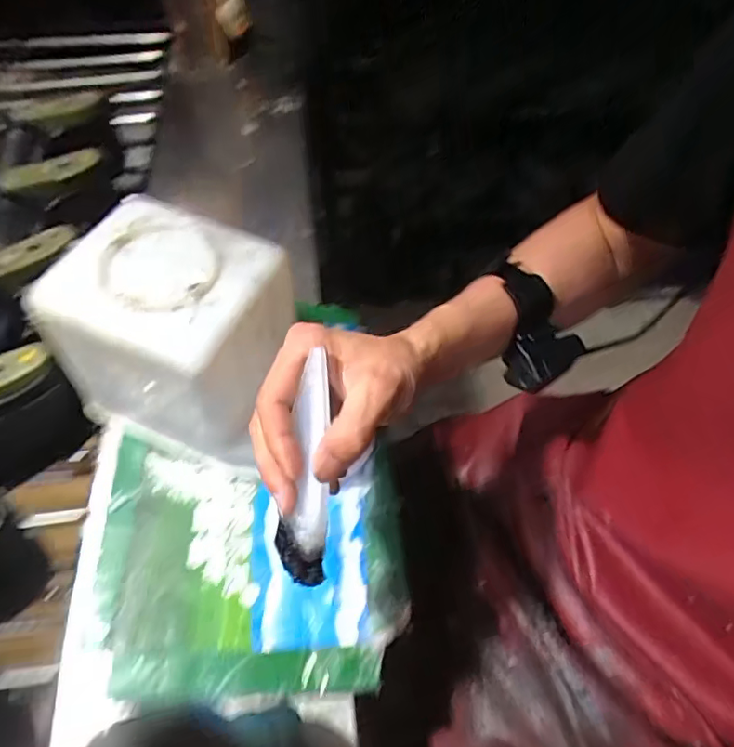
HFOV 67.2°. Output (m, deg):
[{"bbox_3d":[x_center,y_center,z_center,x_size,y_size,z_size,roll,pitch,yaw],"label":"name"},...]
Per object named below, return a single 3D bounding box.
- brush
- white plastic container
[{"bbox_3d":[-0.038,0.058,0.336,0.031,0.028,0.132,2,83,1],"label":"brush"},{"bbox_3d":[-0.150,-0.025,0.457,0.153,0.167,0.122,18,57,11],"label":"white plastic container"}]

